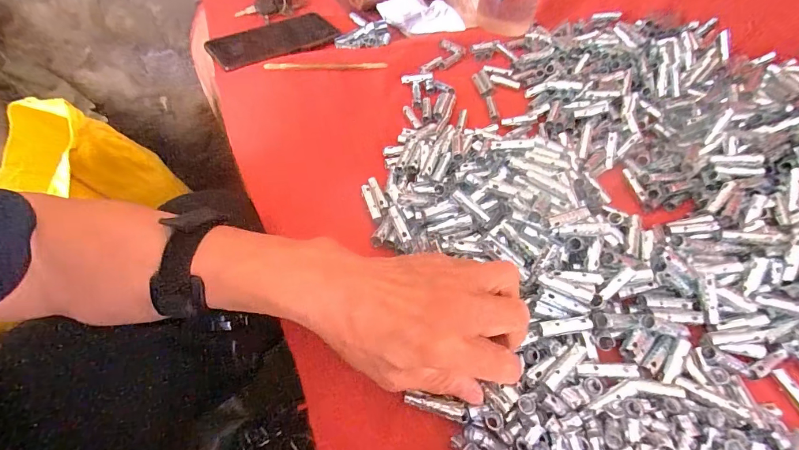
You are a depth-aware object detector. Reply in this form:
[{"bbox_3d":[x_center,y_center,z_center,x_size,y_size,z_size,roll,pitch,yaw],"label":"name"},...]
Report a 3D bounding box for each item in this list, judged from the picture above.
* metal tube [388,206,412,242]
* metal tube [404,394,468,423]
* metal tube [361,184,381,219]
[{"bbox_3d":[-0.001,-0.001,0.321,0.008,0.007,0.038,-16,56,-15],"label":"metal tube"},{"bbox_3d":[0.024,0.120,0.245,0.043,0.011,0.009,11,55,10],"label":"metal tube"},{"bbox_3d":[-0.026,-0.022,0.341,0.009,0.004,0.039,-13,55,-12],"label":"metal tube"}]

